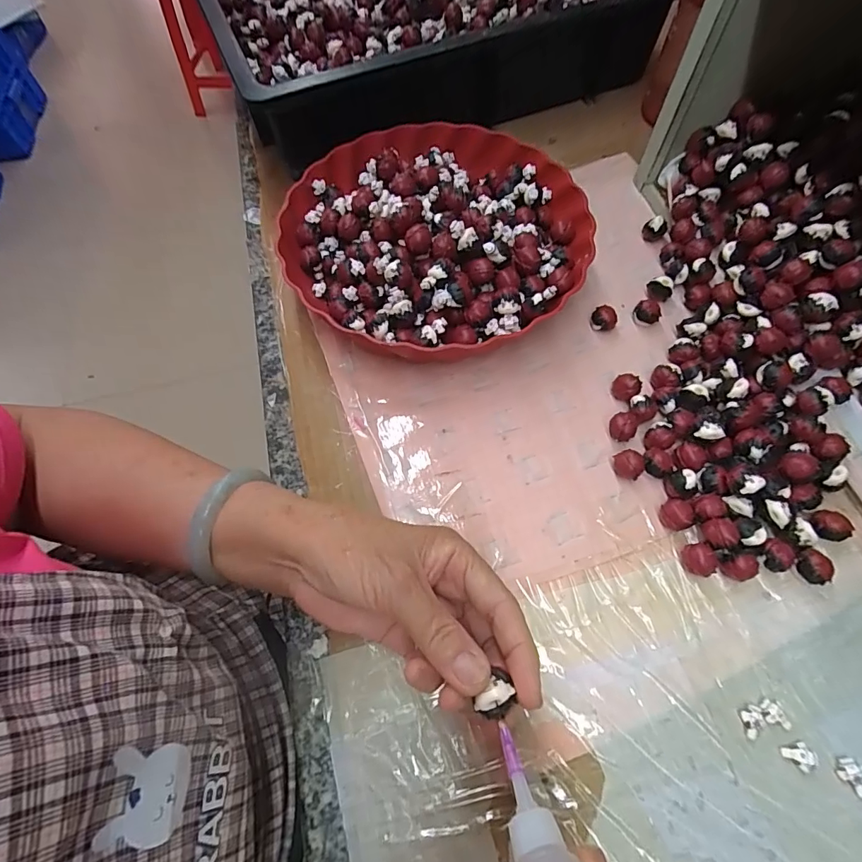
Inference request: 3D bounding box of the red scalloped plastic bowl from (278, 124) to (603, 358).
[{"bbox_3d":[0.001,-0.165,0.379,0.237,0.065,0.239,0,63,0],"label":"red scalloped plastic bowl"}]

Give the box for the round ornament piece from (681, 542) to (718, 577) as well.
[{"bbox_3d":[0.166,0.080,0.287,0.015,0.018,0.020,-23,66,-11],"label":"round ornament piece"}]

